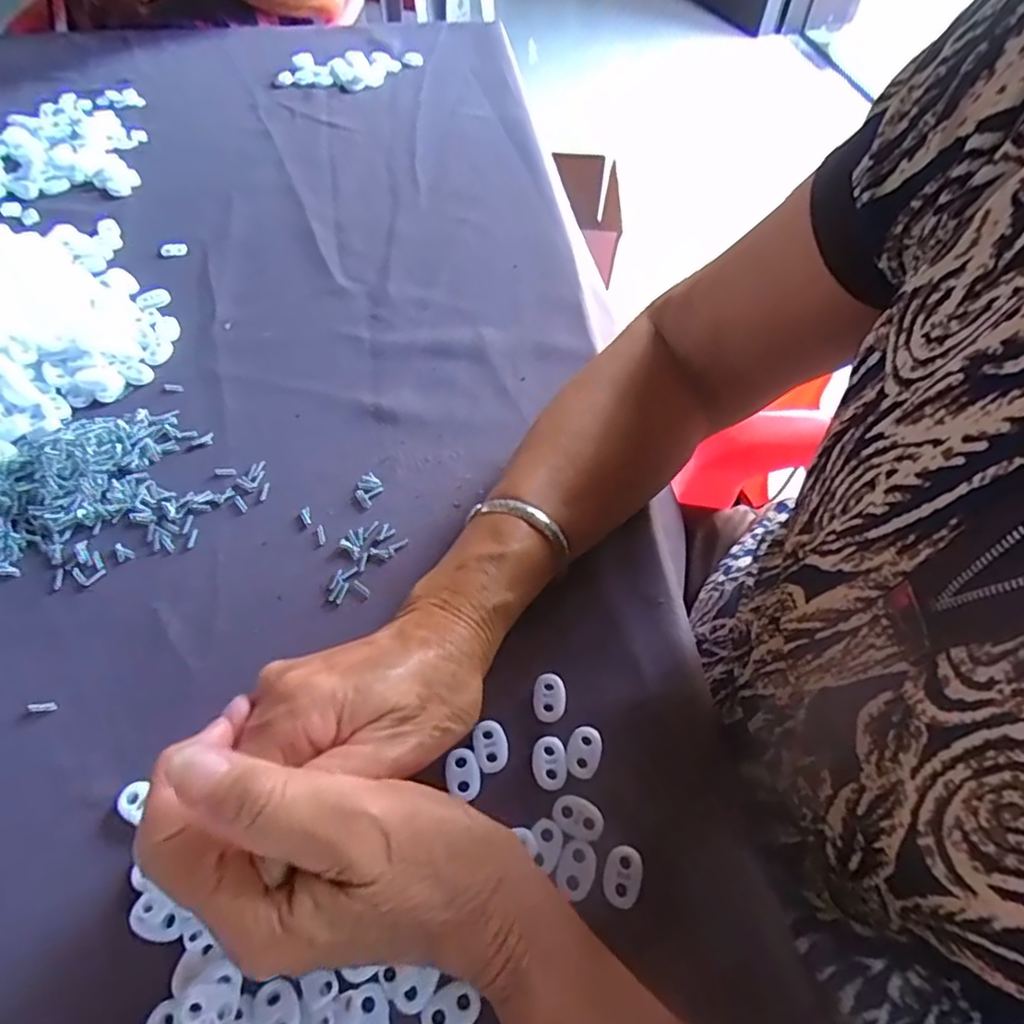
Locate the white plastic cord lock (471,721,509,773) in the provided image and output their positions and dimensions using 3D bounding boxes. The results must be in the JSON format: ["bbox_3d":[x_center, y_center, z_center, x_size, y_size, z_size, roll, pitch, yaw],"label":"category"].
[{"bbox_3d":[-0.010,0.107,0.282,0.015,0.004,0.023,-8,57,-8],"label":"white plastic cord lock"}]

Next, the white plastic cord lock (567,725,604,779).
[{"bbox_3d":[0.033,0.109,0.282,0.015,0.004,0.023,19,57,10],"label":"white plastic cord lock"}]

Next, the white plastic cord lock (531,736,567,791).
[{"bbox_3d":[0.017,0.113,0.279,0.015,0.004,0.023,3,56,0],"label":"white plastic cord lock"}]

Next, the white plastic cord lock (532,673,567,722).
[{"bbox_3d":[0.018,0.089,0.296,0.016,0.004,0.022,1,56,-2],"label":"white plastic cord lock"}]

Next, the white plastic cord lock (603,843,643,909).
[{"bbox_3d":[0.046,0.151,0.256,0.015,0.004,0.023,13,56,6],"label":"white plastic cord lock"}]

